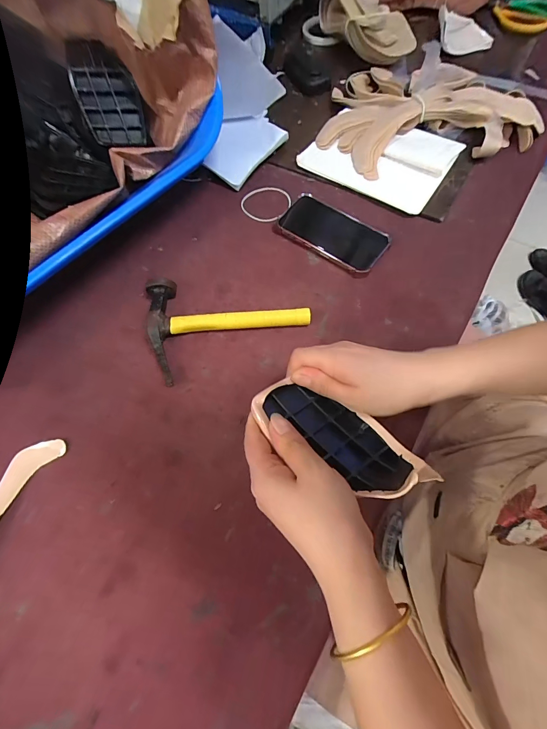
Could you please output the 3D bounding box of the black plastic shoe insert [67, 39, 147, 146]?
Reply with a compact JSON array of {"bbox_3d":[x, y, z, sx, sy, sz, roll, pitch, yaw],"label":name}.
[{"bbox_3d":[-0.232,-0.374,0.473,0.083,0.017,0.117,-12,107,-11],"label":"black plastic shoe insert"}]

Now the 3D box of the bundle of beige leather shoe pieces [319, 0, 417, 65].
[{"bbox_3d":[0.167,-0.609,0.597,0.105,0.051,0.197,-24,67,-6],"label":"bundle of beige leather shoe pieces"}]

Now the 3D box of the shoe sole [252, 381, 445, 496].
[{"bbox_3d":[0.053,0.057,0.272,0.137,0.034,0.059,30,72,15],"label":"shoe sole"}]

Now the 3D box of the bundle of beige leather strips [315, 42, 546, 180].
[{"bbox_3d":[0.231,-0.413,0.535,0.333,0.045,0.251,-9,67,-1],"label":"bundle of beige leather strips"}]

